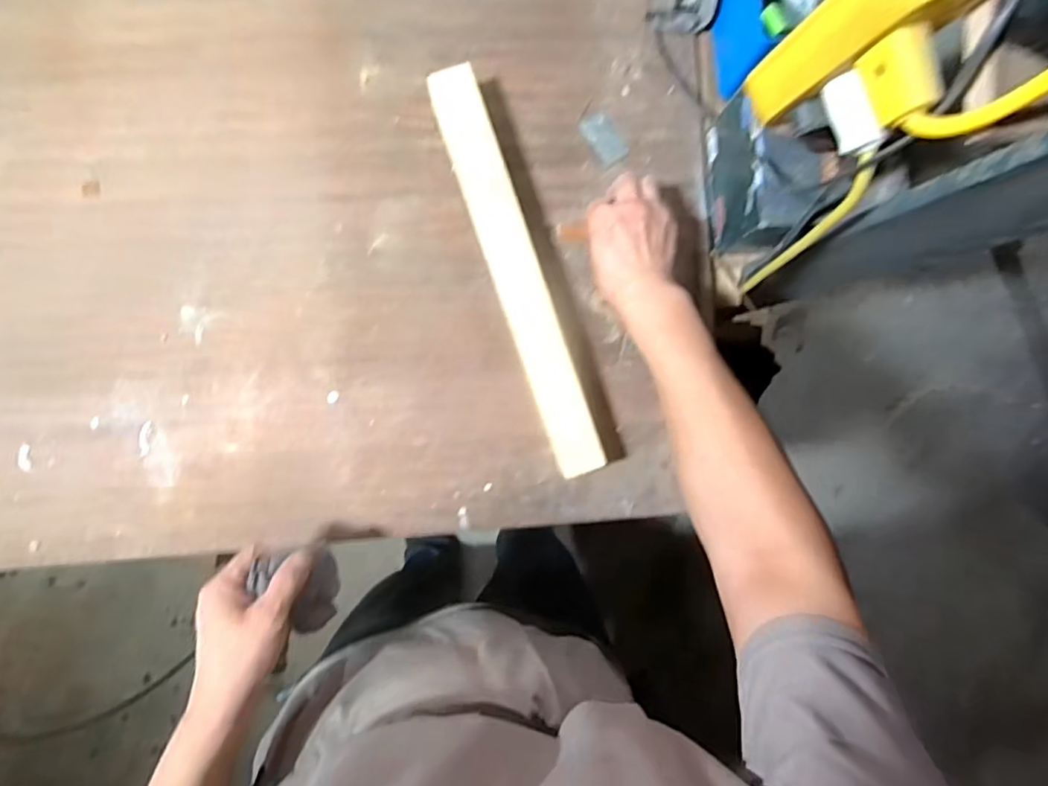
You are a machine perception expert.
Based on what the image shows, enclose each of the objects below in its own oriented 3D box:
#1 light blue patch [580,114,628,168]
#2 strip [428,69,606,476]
[{"bbox_3d":[0.081,-0.258,0.601,0.029,0.008,0.052,-30,91,-4],"label":"light blue patch"},{"bbox_3d":[-0.007,-0.111,0.571,0.043,0.058,0.384,-19,92,-4],"label":"strip"}]

